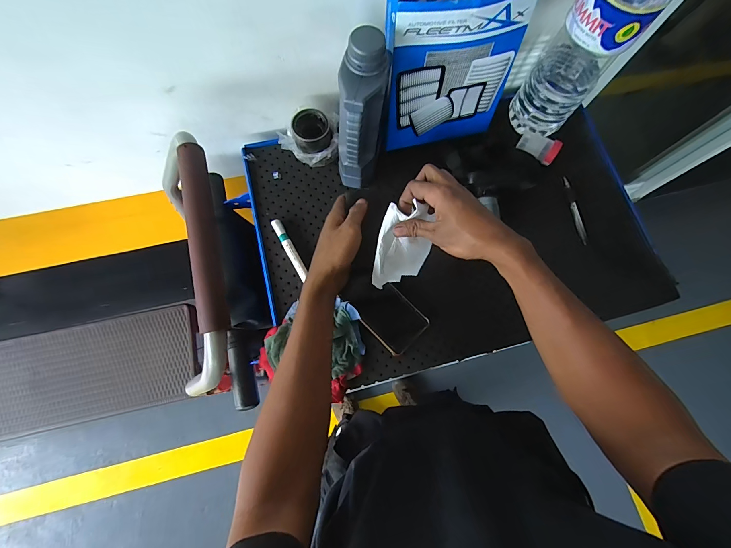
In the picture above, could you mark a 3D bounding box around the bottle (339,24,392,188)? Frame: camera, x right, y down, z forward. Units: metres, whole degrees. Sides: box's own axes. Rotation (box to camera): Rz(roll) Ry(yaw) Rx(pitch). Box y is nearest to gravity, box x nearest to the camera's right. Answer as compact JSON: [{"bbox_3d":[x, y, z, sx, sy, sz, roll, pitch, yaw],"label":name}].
[{"bbox_3d":[-0.004,-0.230,0.484,0.062,0.216,0.108,9,72,1],"label":"bottle"}]

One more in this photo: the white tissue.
[{"bbox_3d":[0.059,-0.039,0.464,0.103,0.131,0.022,-6,39,-35],"label":"white tissue"}]

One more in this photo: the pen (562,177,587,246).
[{"bbox_3d":[0.377,-0.114,0.578,0.010,0.016,0.127,-7,73,-5],"label":"pen"}]

